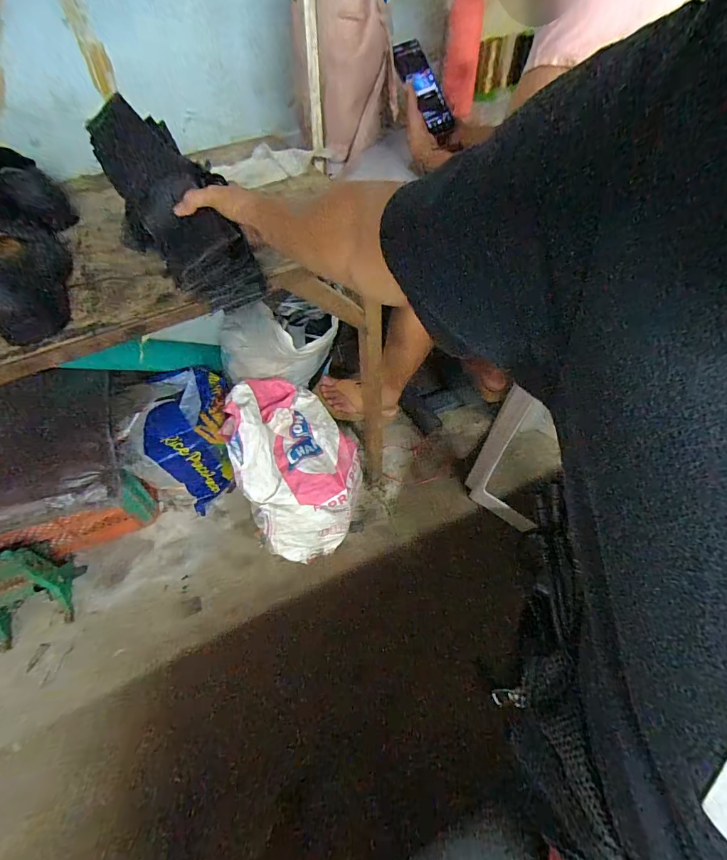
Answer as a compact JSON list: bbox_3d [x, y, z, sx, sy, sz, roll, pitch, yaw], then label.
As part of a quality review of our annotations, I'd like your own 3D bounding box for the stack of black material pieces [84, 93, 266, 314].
[{"bbox_3d":[-0.247,-0.291,0.532,0.124,0.074,0.310,-35,88,-23],"label":"stack of black material pieces"}]

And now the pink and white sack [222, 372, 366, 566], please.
[{"bbox_3d":[-0.175,0.090,1.048,0.275,0.363,0.314,-27,53,-18],"label":"pink and white sack"}]

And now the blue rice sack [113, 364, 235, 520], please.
[{"bbox_3d":[-0.479,0.046,1.157,0.248,0.341,0.292,-11,50,-6],"label":"blue rice sack"}]

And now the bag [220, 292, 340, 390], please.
[{"bbox_3d":[-0.232,-0.190,1.017,0.332,0.217,0.142,2,50,5],"label":"bag"}]

